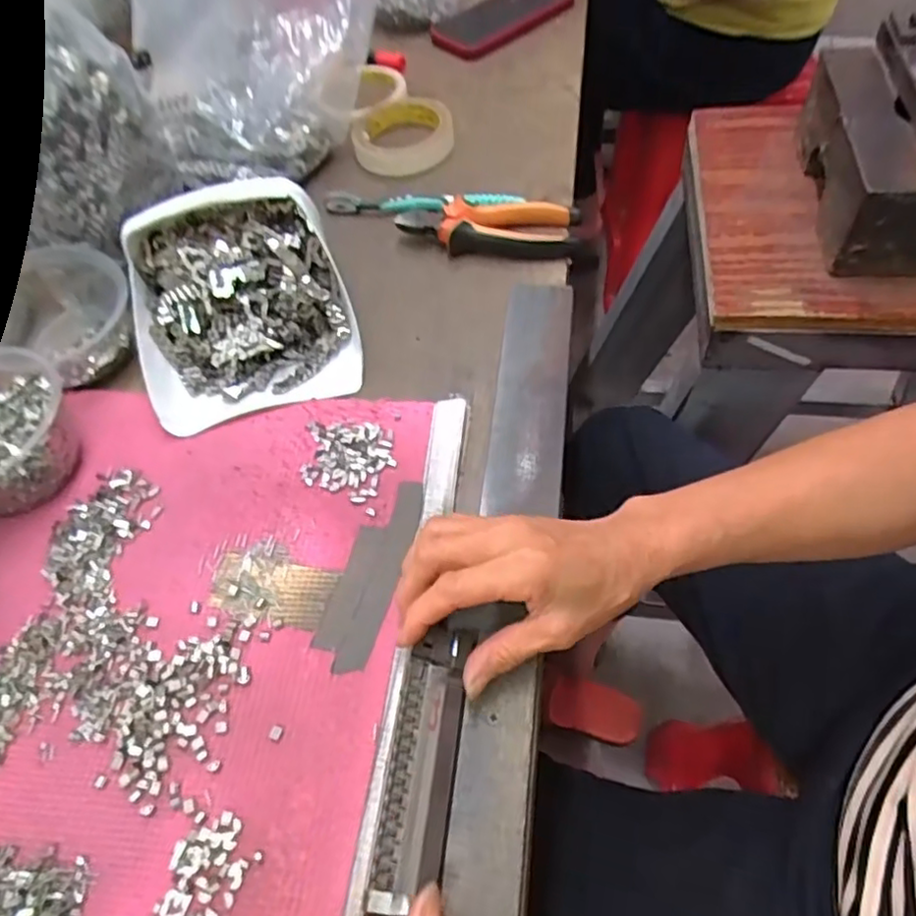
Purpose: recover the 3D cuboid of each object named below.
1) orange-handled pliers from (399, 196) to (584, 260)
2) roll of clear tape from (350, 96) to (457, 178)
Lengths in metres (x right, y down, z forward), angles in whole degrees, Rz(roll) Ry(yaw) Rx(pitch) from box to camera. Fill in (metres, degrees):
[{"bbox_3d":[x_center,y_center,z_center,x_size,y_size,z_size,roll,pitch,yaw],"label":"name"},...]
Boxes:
[{"bbox_3d":[0.029,-0.192,0.551,0.152,0.027,0.053,8,58,13],"label":"orange-handled pliers"},{"bbox_3d":[-0.055,-0.326,0.654,0.097,0.022,0.097,-7,56,3],"label":"roll of clear tape"}]

